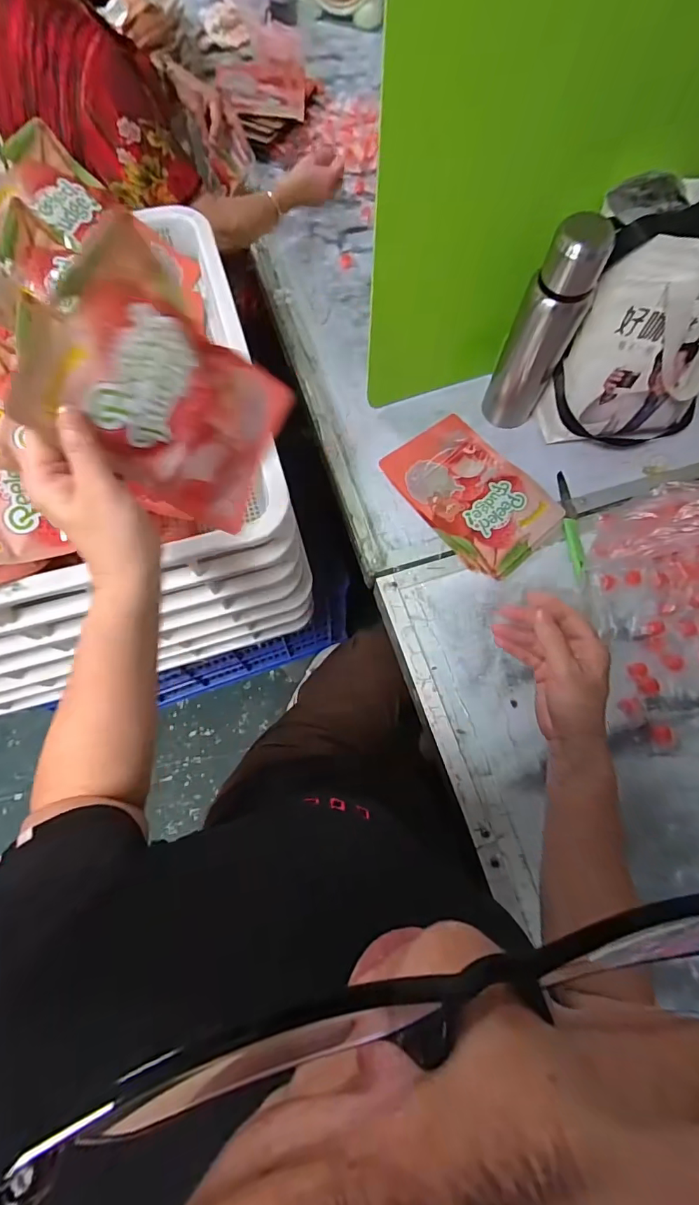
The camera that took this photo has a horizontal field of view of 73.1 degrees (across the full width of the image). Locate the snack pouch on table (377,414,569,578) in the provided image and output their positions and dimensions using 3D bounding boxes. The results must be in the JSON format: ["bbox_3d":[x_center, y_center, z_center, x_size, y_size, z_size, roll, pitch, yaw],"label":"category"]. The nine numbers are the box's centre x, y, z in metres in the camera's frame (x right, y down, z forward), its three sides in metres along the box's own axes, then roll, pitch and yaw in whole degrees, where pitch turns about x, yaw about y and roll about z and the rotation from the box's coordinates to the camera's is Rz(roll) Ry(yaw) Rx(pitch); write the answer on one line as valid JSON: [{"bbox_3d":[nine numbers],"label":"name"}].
[{"bbox_3d":[0.181,-0.166,0.705,0.166,0.019,0.243,-38,76,-14],"label":"snack pouch on table"}]

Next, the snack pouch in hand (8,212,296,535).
[{"bbox_3d":[-0.135,-0.159,0.385,0.029,0.219,0.151,25,91,31],"label":"snack pouch in hand"}]

